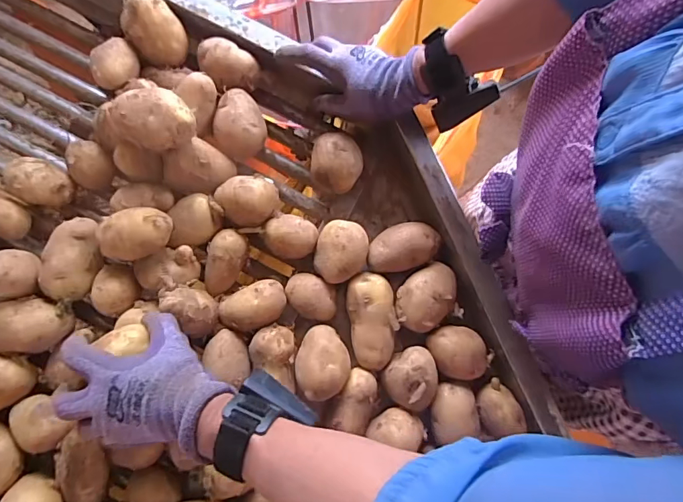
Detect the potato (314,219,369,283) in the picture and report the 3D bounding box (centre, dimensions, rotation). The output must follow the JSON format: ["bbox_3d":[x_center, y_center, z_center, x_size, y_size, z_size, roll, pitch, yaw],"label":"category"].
[{"bbox_3d":[0.000,0.002,0.488,0.053,0.058,0.066,17,78,2],"label":"potato"}]

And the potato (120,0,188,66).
[{"bbox_3d":[-0.211,-0.247,0.507,0.053,0.049,0.064,-43,82,-9],"label":"potato"}]

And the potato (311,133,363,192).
[{"bbox_3d":[-0.005,-0.096,0.511,0.055,0.054,0.056,0,78,-1],"label":"potato"}]

